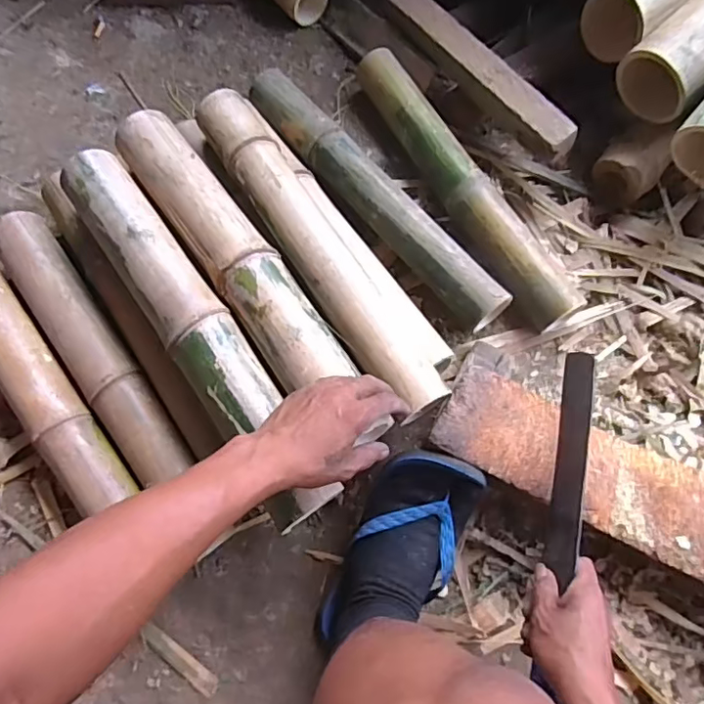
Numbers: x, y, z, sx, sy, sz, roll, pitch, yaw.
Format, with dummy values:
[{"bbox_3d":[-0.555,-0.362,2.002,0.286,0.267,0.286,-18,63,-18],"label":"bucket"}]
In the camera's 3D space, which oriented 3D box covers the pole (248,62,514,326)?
[{"bbox_3d":[0.022,-0.218,0.750,0.067,0.063,0.494,-36,72,-16],"label":"pole"}]

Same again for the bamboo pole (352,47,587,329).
[{"bbox_3d":[0.150,-0.242,0.764,0.073,0.066,0.494,-25,70,-12],"label":"bamboo pole"}]

